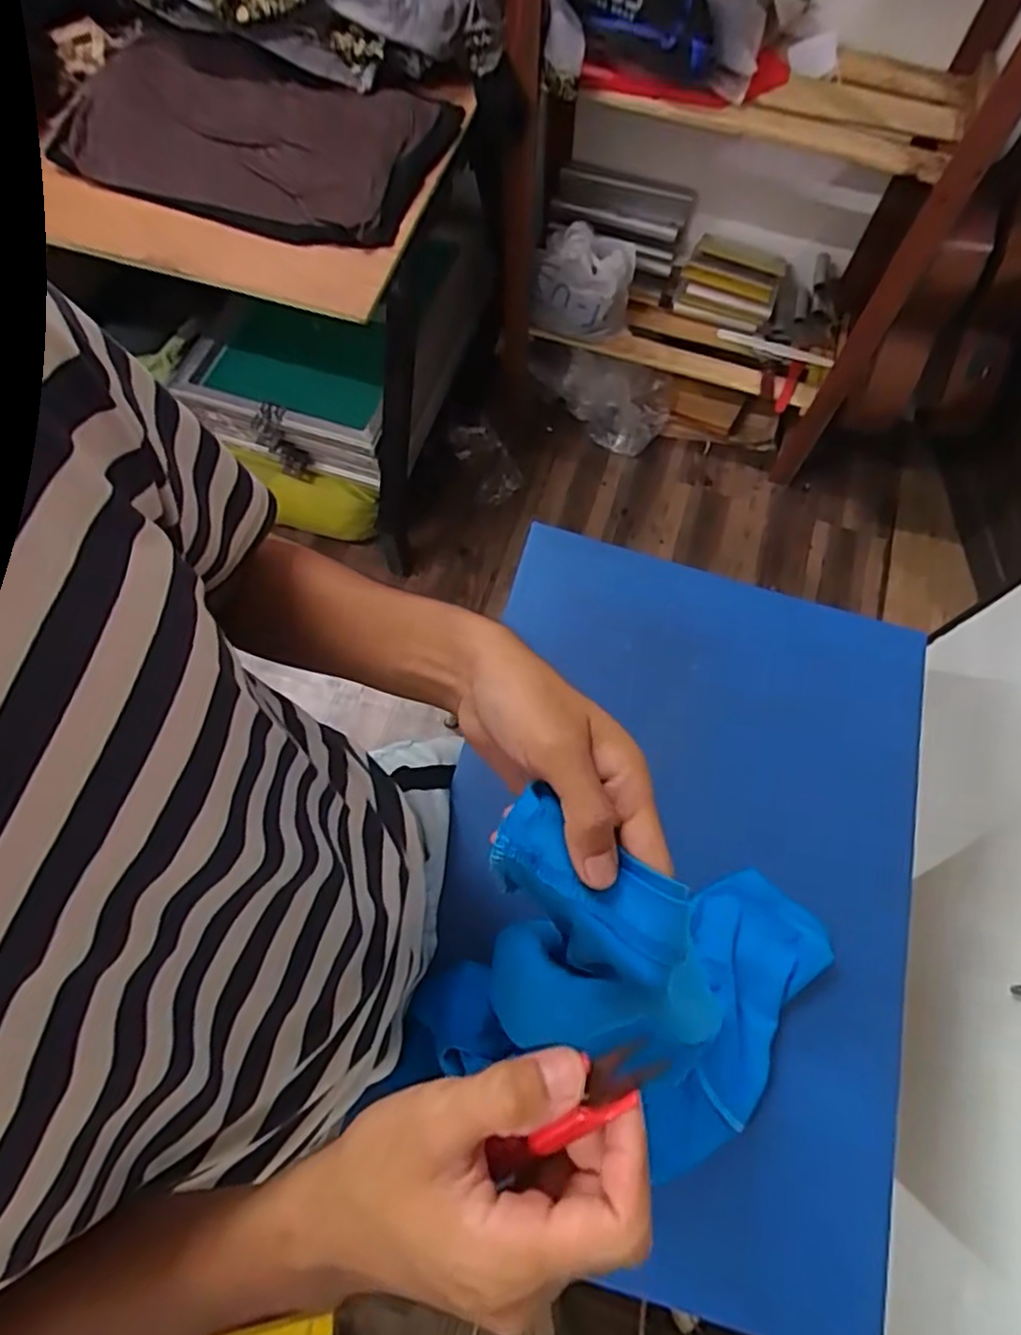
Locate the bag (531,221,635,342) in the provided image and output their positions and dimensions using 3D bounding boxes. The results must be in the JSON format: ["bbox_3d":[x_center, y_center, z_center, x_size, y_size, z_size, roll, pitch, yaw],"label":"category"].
[{"bbox_3d":[0.160,-0.848,1.506,0.217,0.183,0.132,10,69,2],"label":"bag"}]

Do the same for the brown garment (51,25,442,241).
[{"bbox_3d":[-0.419,-0.853,1.057,0.545,0.047,0.377,15,69,3],"label":"brown garment"}]

